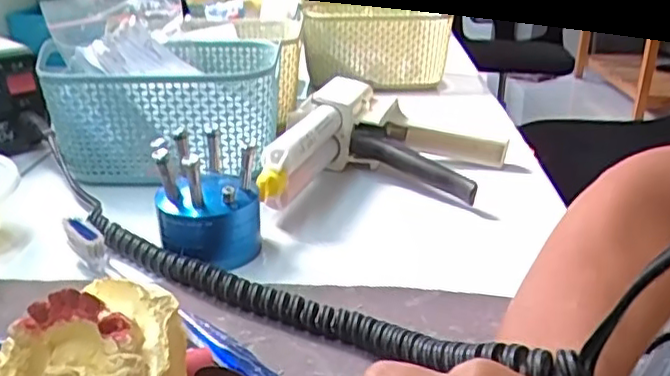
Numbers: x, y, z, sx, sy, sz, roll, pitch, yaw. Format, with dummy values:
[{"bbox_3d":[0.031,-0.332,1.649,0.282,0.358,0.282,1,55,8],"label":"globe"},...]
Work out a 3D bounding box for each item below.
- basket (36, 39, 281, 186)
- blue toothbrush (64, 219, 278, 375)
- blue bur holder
[{"bbox_3d":[-0.127,-0.064,0.493,0.159,0.077,0.123,-3,24,-4],"label":"basket"},{"bbox_3d":[-0.082,0.055,0.306,0.180,0.025,0.015,21,32,40],"label":"blue toothbrush"},{"bbox_3d":[-0.072,0.003,0.367,0.057,0.061,0.057,-3,24,-6],"label":"blue bur holder"}]

